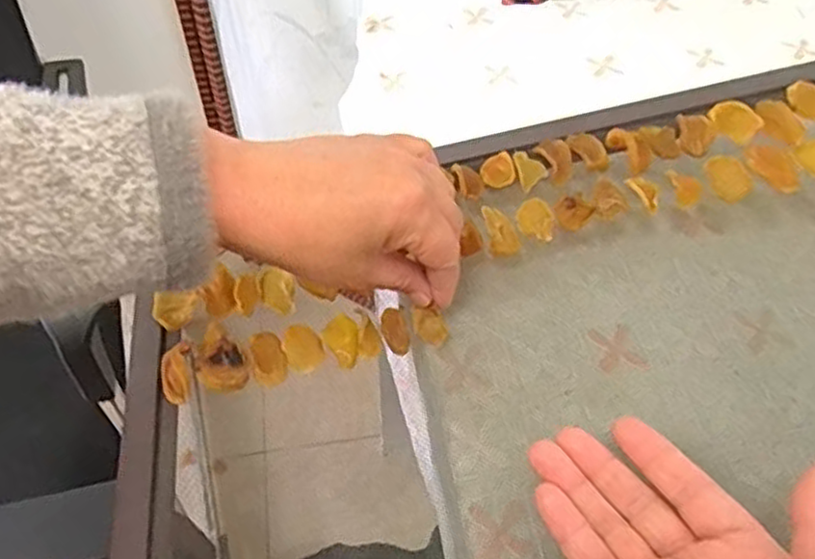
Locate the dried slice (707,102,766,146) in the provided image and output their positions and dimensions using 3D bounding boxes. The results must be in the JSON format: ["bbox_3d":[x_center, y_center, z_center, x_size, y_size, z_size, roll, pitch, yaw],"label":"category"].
[{"bbox_3d":[0.196,-0.095,0.420,0.023,0.007,0.028,-31,56,-24],"label":"dried slice"}]

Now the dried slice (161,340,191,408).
[{"bbox_3d":[-0.121,0.048,0.368,0.015,0.004,0.034,-9,50,-6],"label":"dried slice"}]

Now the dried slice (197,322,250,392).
[{"bbox_3d":[-0.099,0.040,0.372,0.024,0.005,0.040,-17,51,-13],"label":"dried slice"}]

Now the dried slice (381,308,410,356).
[{"bbox_3d":[-0.007,0.028,0.373,0.012,0.007,0.025,-16,83,-12],"label":"dried slice"}]

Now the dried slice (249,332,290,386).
[{"bbox_3d":[-0.074,0.042,0.375,0.017,0.004,0.030,-13,66,-16],"label":"dried slice"}]

